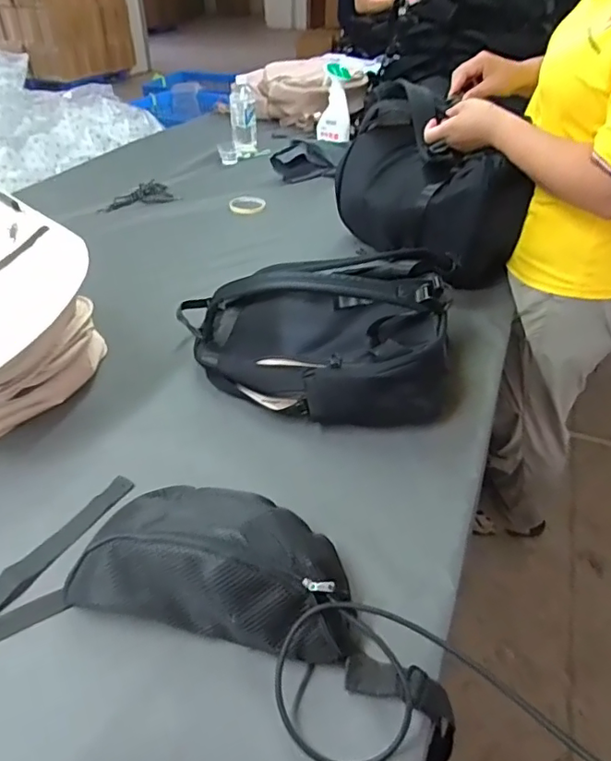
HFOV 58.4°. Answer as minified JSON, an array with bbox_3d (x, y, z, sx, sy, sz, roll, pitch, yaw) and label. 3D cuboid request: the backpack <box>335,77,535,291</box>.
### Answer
[{"bbox_3d":[0.231,-0.389,1.077,0.216,0.257,0.366,-14,41,-17],"label":"backpack"}]

